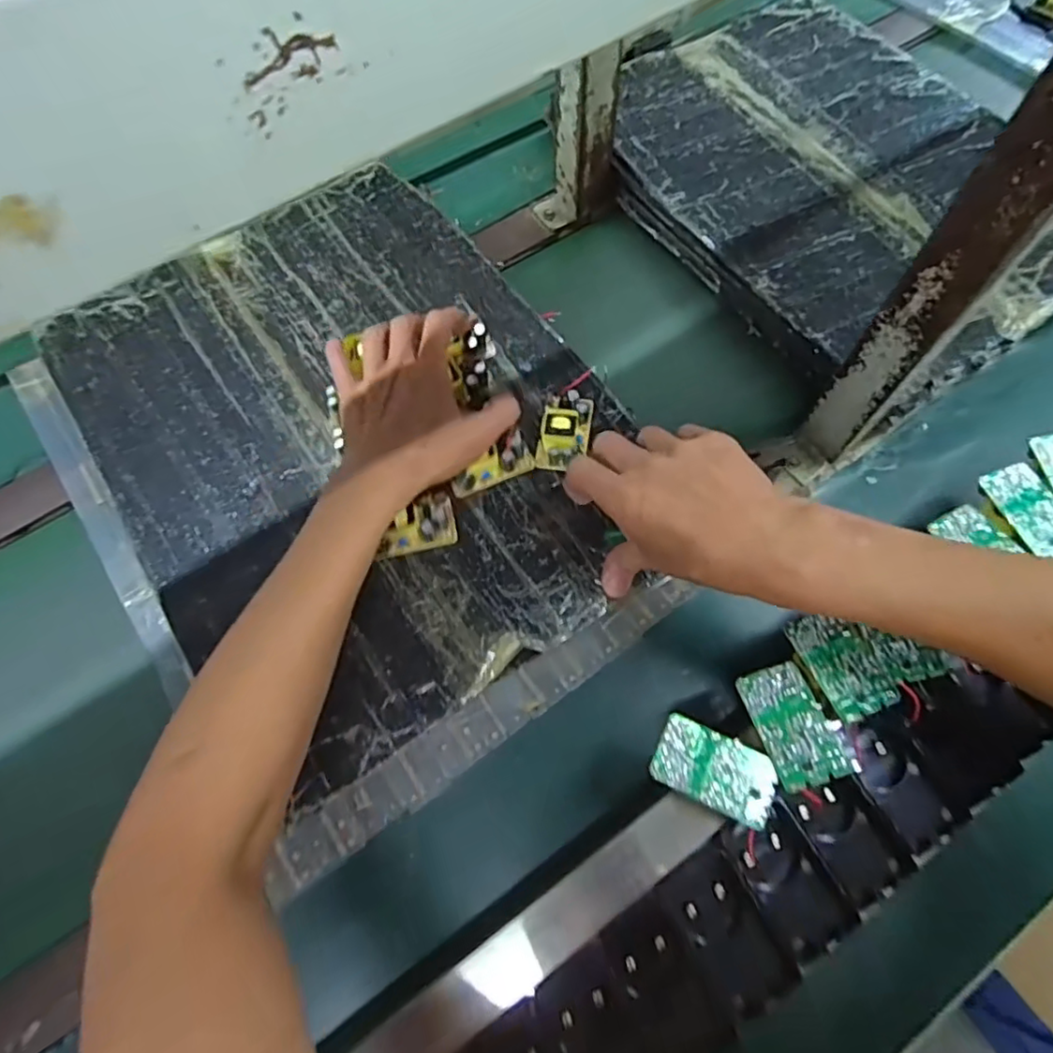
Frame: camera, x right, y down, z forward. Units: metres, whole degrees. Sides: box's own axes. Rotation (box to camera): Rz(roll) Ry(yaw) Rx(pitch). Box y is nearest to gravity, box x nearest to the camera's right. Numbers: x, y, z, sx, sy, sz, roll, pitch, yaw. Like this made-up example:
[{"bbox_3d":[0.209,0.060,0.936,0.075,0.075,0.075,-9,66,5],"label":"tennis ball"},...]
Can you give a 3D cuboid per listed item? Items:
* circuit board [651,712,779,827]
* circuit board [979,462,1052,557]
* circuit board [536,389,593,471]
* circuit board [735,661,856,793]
[{"bbox_3d":[0.104,0.135,0.349,0.064,0.008,0.038,24,69,13],"label":"circuit board"},{"bbox_3d":[0.327,-0.011,0.405,0.036,0.005,0.064,-22,69,-2],"label":"circuit board"},{"bbox_3d":[0.030,-0.075,0.478,0.036,0.022,0.061,8,66,6],"label":"circuit board"},{"bbox_3d":[0.151,0.111,0.356,0.040,0.011,0.065,-15,66,-4],"label":"circuit board"}]

